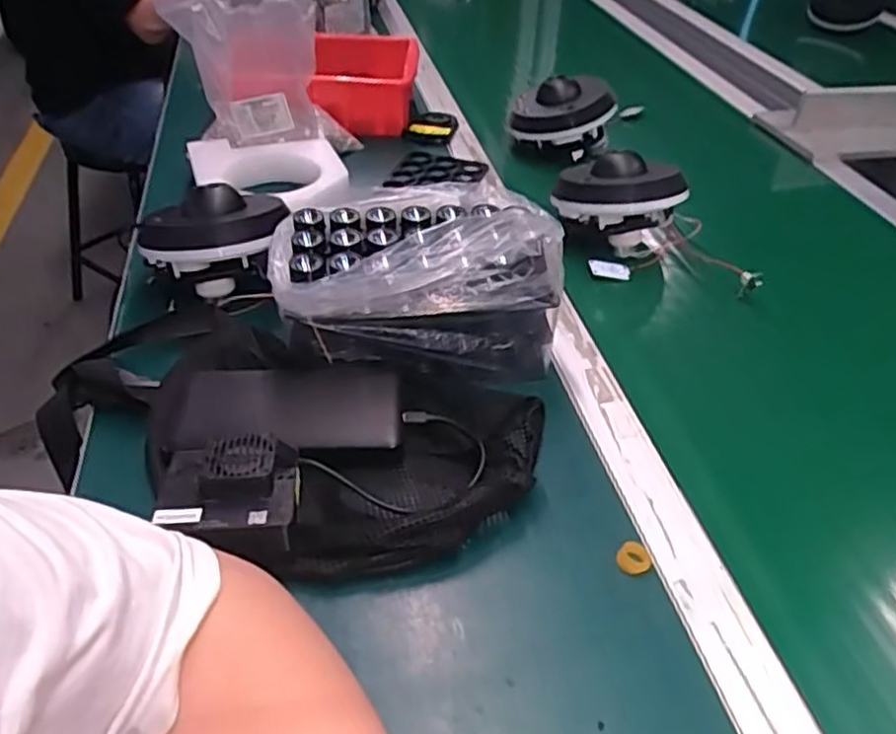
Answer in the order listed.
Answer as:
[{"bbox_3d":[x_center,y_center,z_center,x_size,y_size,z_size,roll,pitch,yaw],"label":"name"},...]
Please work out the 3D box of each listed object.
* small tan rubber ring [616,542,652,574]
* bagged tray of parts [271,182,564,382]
[{"bbox_3d":[0.113,0.116,0.435,0.020,0.006,0.019,1,41,-1],"label":"small tan rubber ring"},{"bbox_3d":[-0.025,-0.069,0.551,0.200,0.119,0.122,-3,42,-6],"label":"bagged tray of parts"}]

